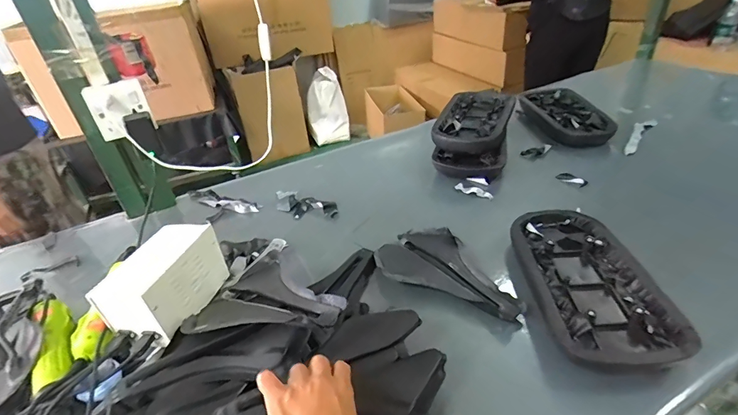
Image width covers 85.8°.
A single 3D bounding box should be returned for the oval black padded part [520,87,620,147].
[{"bbox_3d":[0.488,-0.227,0.984,0.151,0.048,0.284,-10,34,-6],"label":"oval black padded part"}]

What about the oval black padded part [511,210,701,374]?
[{"bbox_3d":[0.291,0.101,0.542,0.150,0.045,0.271,-6,34,0],"label":"oval black padded part"}]

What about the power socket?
[{"bbox_3d":[-0.419,-0.165,0.671,0.084,0.086,0.025,-23,38,-24],"label":"power socket"}]

